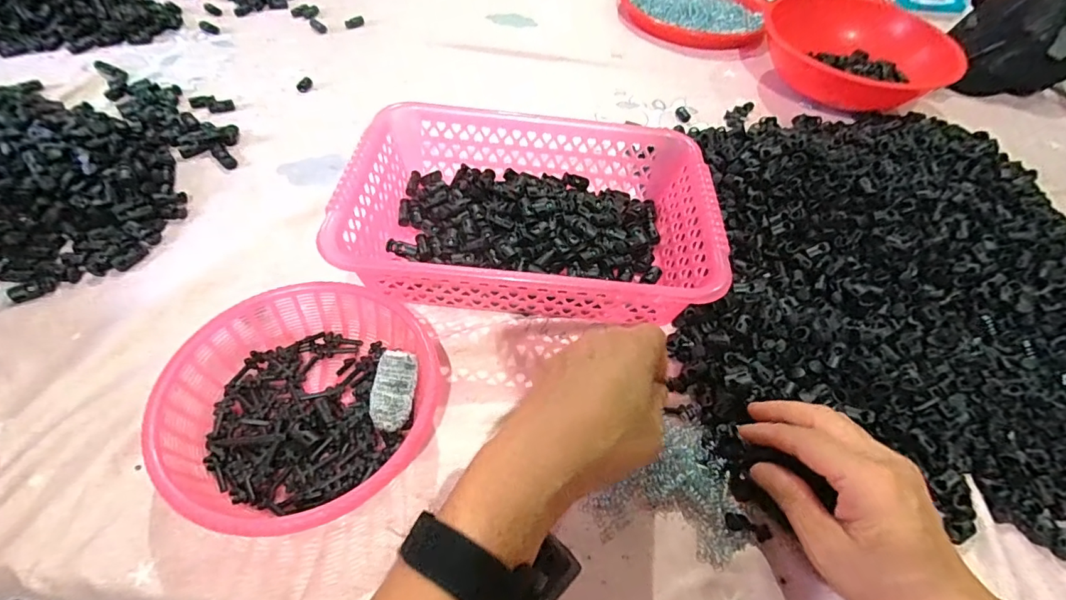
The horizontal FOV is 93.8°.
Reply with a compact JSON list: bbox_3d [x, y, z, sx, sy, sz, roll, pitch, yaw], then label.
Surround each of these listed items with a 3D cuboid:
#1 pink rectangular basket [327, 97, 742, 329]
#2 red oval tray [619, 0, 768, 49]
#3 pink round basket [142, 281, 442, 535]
[{"bbox_3d":[-0.002,-0.079,0.446,0.309,0.067,0.202,5,51,-2],"label":"pink rectangular basket"},{"bbox_3d":[0.261,-0.488,0.832,0.231,0.031,0.217,16,52,7],"label":"red oval tray"},{"bbox_3d":[-0.151,0.065,0.334,0.168,0.047,0.163,3,51,-4],"label":"pink round basket"}]

